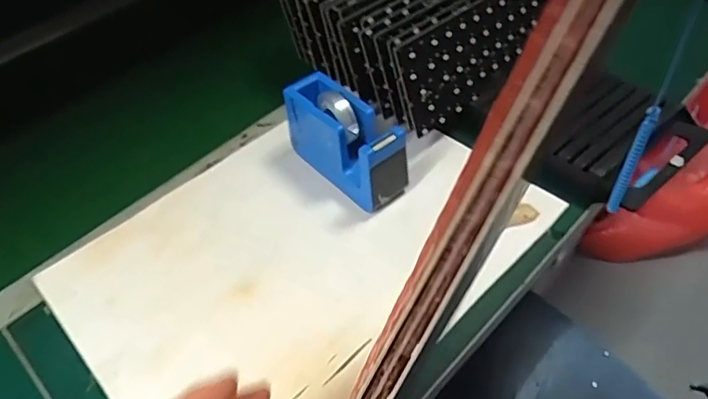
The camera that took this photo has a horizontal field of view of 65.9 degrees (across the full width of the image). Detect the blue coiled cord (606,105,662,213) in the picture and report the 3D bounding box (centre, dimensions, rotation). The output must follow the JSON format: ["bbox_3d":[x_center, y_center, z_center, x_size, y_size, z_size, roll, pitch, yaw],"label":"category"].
[{"bbox_3d":[0.220,-0.027,0.435,0.011,0.122,0.010,30,57,29],"label":"blue coiled cord"}]

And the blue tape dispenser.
[{"bbox_3d":[-0.009,-0.054,0.519,0.052,0.083,0.134,-34,53,-23],"label":"blue tape dispenser"}]

